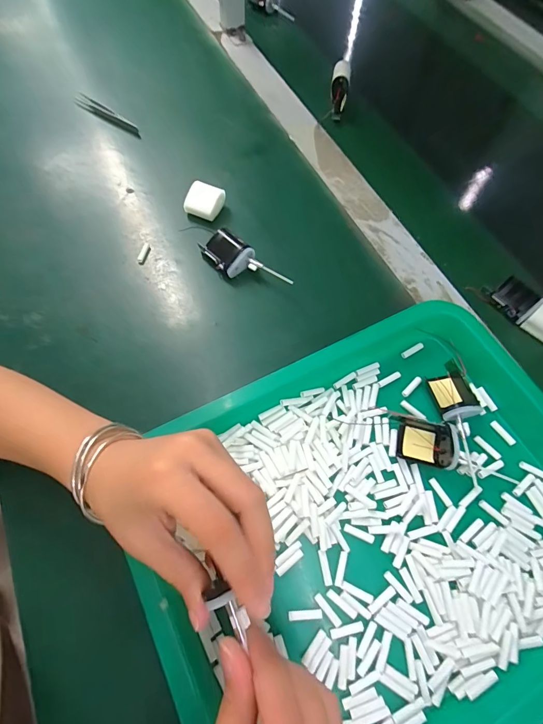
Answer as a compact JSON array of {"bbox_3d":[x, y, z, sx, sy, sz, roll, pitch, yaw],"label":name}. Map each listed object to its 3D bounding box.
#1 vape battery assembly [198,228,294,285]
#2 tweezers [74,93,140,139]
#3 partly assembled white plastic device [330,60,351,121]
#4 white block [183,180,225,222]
[{"bbox_3d":[-0.029,-0.098,0.367,0.093,0.026,0.033,36,68,15],"label":"vape battery assembly"},{"bbox_3d":[-0.212,-0.318,0.474,0.112,0.015,0.019,36,68,15],"label":"tweezers"},{"bbox_3d":[0.094,-0.376,0.512,0.024,0.028,0.075,5,100,1],"label":"partly assembled white plastic device"},{"bbox_3d":[-0.074,-0.175,0.401,0.034,0.028,0.032,23,65,10],"label":"white block"}]

